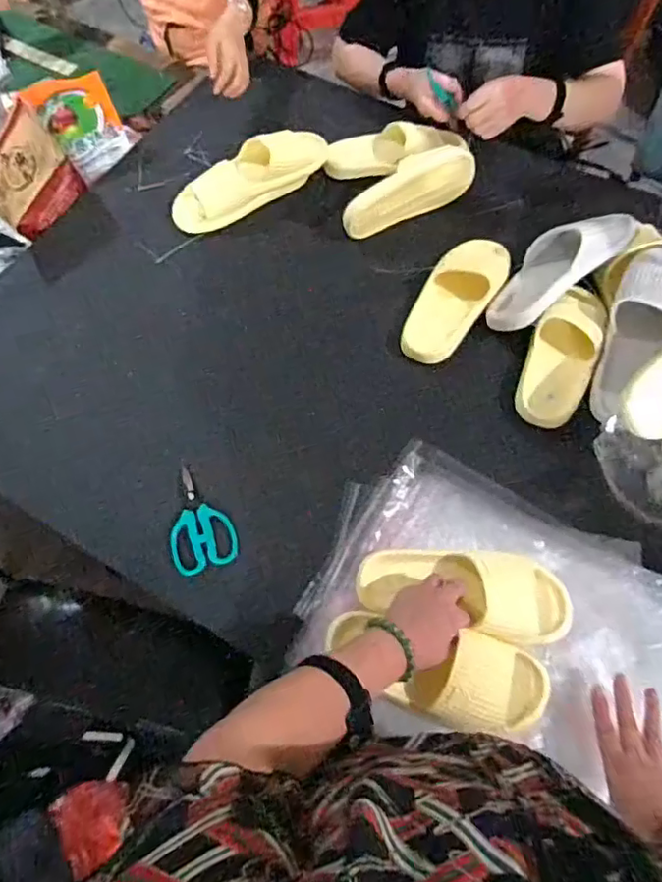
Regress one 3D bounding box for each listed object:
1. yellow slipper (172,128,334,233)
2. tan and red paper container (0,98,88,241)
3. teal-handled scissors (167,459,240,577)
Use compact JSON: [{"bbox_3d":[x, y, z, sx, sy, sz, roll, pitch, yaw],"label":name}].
[{"bbox_3d":[-0.136,-0.444,0.967,0.286,0.094,0.088,-23,67,-9],"label":"yellow slipper"},{"bbox_3d":[-0.513,-0.441,0.978,0.048,0.186,0.180,18,67,9],"label":"tan and red paper container"},{"bbox_3d":[-0.179,0.102,0.765,0.083,0.019,0.142,-18,66,-7],"label":"teal-handled scissors"}]

